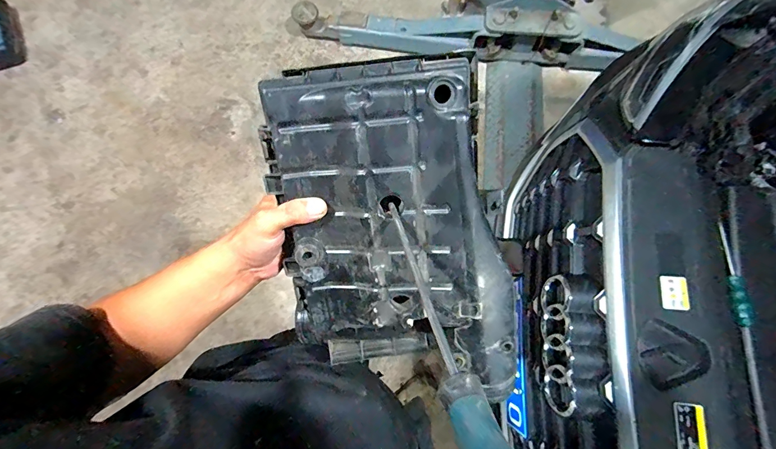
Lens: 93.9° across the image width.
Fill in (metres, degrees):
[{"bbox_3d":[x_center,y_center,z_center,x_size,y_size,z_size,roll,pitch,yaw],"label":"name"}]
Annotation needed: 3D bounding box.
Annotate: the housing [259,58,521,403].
[{"bbox_3d":[0.009,0.006,0.378,0.232,0.090,0.322,0,112,12],"label":"housing"}]

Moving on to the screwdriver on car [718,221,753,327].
[{"bbox_3d":[0.622,0.086,0.656,0.023,0.032,0.190,5,79,5],"label":"screwdriver on car"}]

